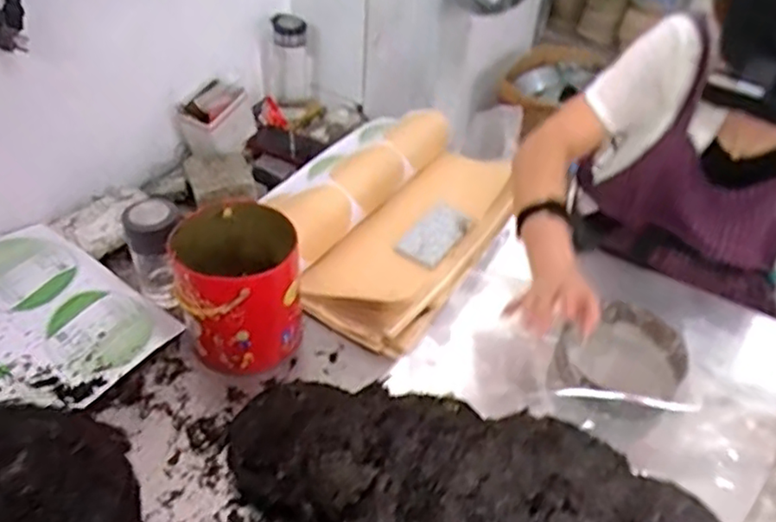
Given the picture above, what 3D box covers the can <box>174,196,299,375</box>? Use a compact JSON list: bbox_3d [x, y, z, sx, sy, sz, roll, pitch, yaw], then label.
[{"bbox_3d":[-0.210,0.040,0.926,0.164,0.183,0.171,2,41,-2],"label":"can"}]

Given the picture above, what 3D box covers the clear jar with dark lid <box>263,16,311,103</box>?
[{"bbox_3d":[-0.190,-0.372,1.211,0.095,0.161,0.088,2,41,-2],"label":"clear jar with dark lid"}]

